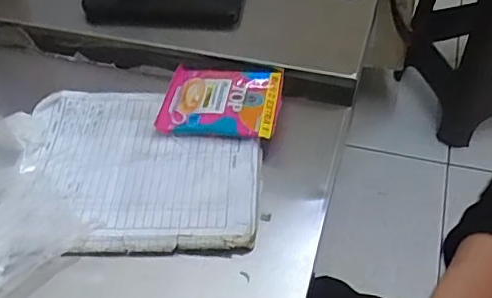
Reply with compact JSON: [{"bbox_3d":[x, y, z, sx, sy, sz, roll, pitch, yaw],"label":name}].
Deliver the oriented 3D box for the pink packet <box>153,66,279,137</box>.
[{"bbox_3d":[-0.023,-0.043,0.511,0.106,0.015,0.081,5,49,8],"label":"pink packet"}]

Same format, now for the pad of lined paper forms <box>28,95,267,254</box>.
[{"bbox_3d":[-0.087,0.013,0.473,0.193,0.011,0.163,-1,49,2],"label":"pad of lined paper forms"}]

